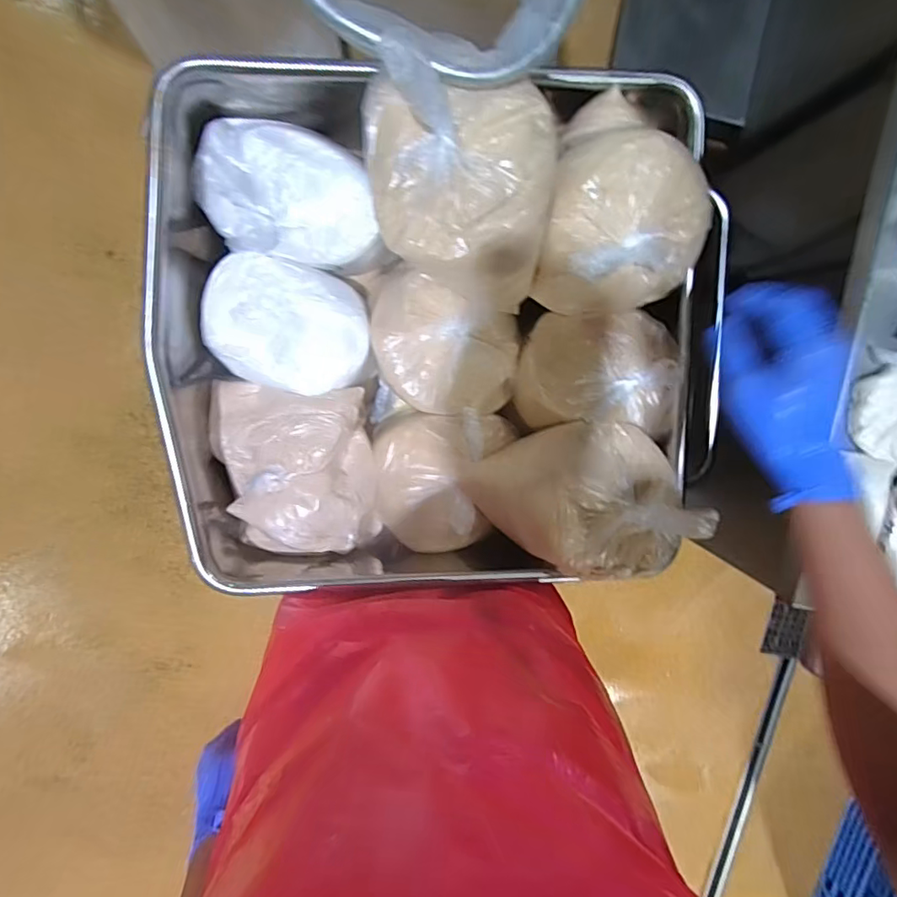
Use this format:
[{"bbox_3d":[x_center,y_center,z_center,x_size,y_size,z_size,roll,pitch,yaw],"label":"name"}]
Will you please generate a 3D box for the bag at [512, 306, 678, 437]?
[{"bbox_3d":[0.215,-0.108,0.782,0.216,0.096,0.161,1,97,-2],"label":"bag"}]

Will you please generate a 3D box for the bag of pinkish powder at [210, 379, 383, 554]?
[{"bbox_3d":[-0.230,0.031,0.808,0.234,0.085,0.250,-2,98,-2],"label":"bag of pinkish powder"}]

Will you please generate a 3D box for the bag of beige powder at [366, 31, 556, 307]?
[{"bbox_3d":[0.019,-0.290,0.619,0.210,0.216,0.214,-4,98,-2],"label":"bag of beige powder"}]

